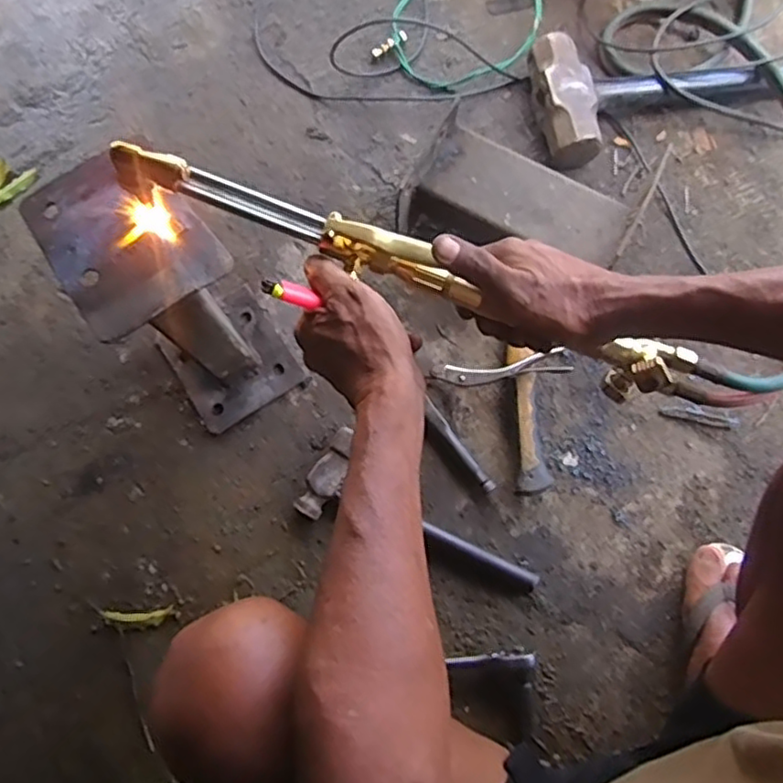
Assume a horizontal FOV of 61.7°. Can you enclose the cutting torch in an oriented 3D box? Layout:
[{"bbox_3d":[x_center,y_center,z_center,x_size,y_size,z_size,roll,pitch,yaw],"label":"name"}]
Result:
[{"bbox_3d":[0.013,-0.087,0.473,0.436,0.063,0.038,22,77,-4],"label":"cutting torch"}]

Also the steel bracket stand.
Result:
[{"bbox_3d":[-0.218,-0.093,0.677,0.134,0.233,0.221,-34,80,-8],"label":"steel bracket stand"}]

